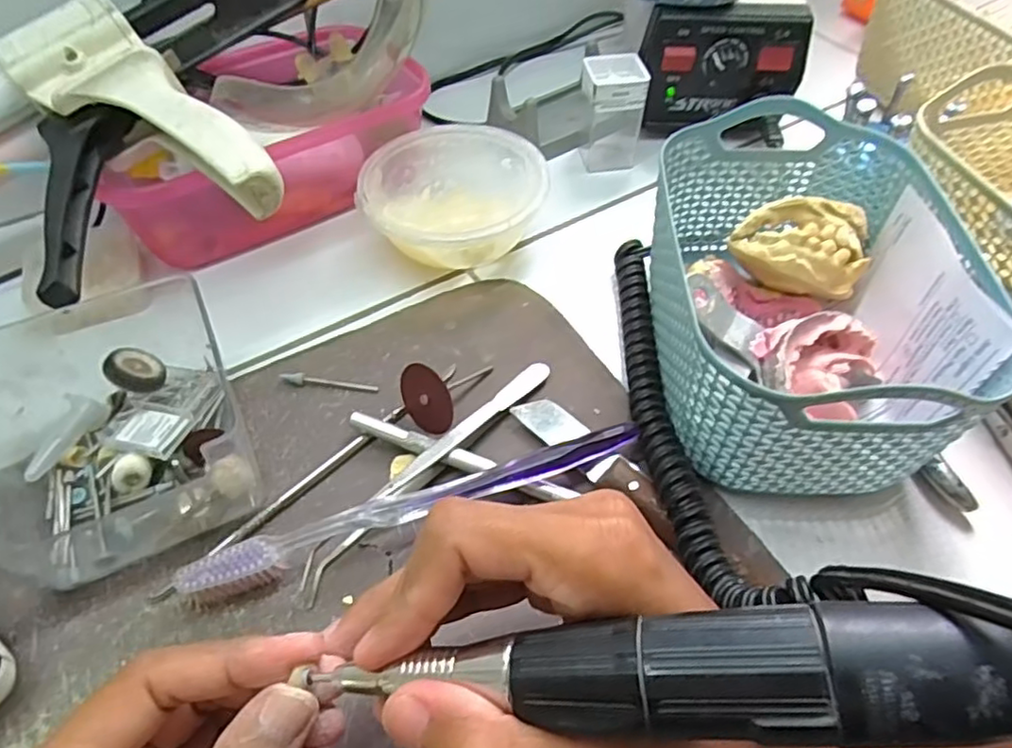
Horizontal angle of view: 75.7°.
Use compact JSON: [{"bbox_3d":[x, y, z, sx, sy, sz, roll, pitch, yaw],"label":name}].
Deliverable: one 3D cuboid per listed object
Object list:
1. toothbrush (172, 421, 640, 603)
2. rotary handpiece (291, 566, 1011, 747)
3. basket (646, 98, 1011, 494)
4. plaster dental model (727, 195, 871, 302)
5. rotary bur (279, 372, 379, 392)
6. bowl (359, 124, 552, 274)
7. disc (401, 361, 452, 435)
[{"bbox_3d":[-0.033,0.055,0.266,0.186,0.021,0.013,-16,54,-13],"label":"toothbrush"},{"bbox_3d":[0.035,0.063,0.147,0.173,0.021,0.032,-11,50,18],"label":"rotary handpiece"},{"bbox_3d":[0.128,-0.031,0.295,0.113,0.083,0.169,1,52,0],"label":"basket"},{"bbox_3d":[0.139,-0.058,0.311,0.061,0.040,0.031,9,52,7],"label":"plaster dental model"},{"bbox_3d":[-0.086,0.005,0.316,0.048,0.004,0.007,9,53,5],"label":"rotary bur"},{"bbox_3d":[-0.030,-0.097,0.373,0.100,0.040,0.102,1,52,-1],"label":"bowl"},{"bbox_3d":[-0.036,0.011,0.295,0.031,0.031,0.004,15,25,37],"label":"disc"}]

